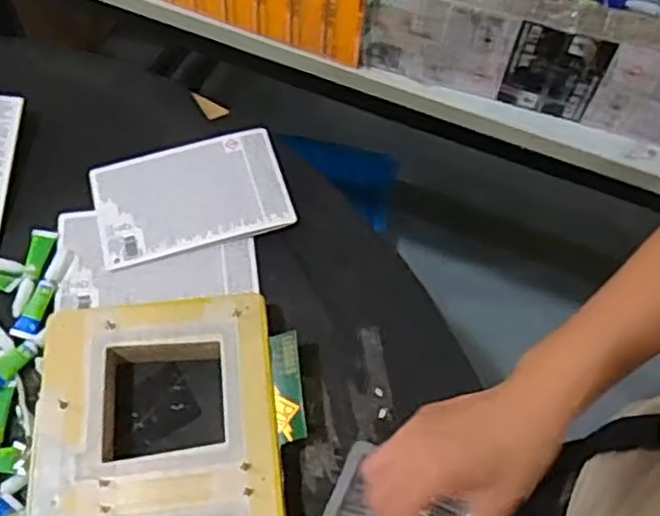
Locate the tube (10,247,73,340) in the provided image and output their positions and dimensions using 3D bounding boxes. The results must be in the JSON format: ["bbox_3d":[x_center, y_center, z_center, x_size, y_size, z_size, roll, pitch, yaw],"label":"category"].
[{"bbox_3d":[-0.238,0.027,0.587,0.022,0.010,0.086,14,60,7],"label":"tube"}]

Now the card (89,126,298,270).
[{"bbox_3d":[-0.127,-0.058,0.641,0.169,0.006,0.113,-16,62,-9],"label":"card"}]

